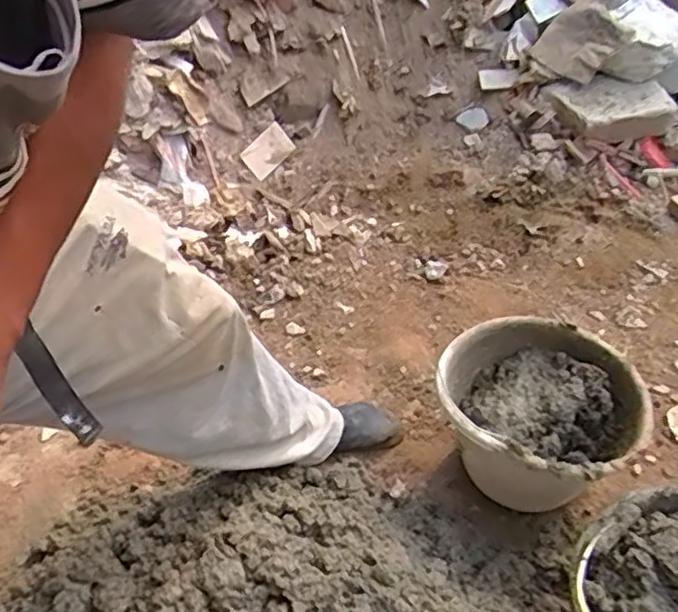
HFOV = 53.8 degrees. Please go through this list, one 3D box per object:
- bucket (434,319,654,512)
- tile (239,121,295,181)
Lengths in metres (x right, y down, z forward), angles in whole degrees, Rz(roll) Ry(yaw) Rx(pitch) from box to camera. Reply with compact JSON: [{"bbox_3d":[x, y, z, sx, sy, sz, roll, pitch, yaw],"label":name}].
[{"bbox_3d":[0.280,0.180,0.990,0.276,0.213,0.234,26,51,26],"label":"bucket"},{"bbox_3d":[-0.181,-0.393,1.696,0.093,0.017,0.146,42,74,7],"label":"tile"}]

